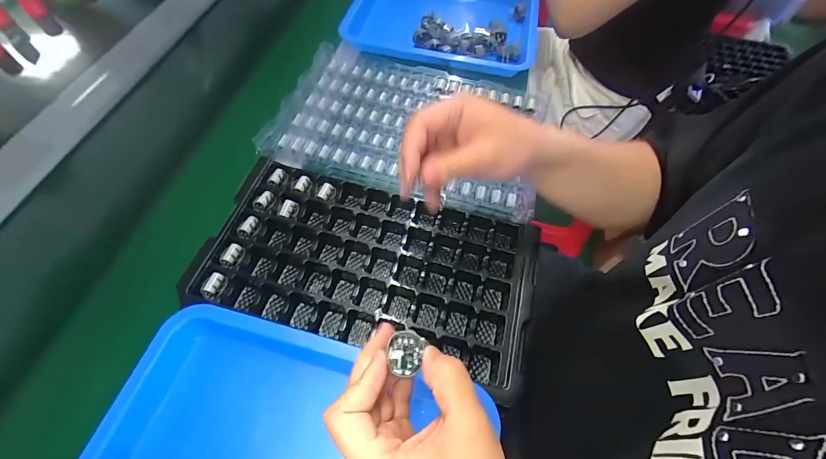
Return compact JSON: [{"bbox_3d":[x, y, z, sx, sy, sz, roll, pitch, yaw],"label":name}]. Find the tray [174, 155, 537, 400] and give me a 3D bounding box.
[{"bbox_3d":[-0.048,0.040,0.404,0.356,0.037,0.195,14,61,7],"label":"tray"}]

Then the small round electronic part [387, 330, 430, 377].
[{"bbox_3d":[-0.004,0.081,0.231,0.023,0.004,0.027,13,59,6],"label":"small round electronic part"}]

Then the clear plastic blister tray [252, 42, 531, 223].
[{"bbox_3d":[-0.011,-0.157,0.501,0.367,0.021,0.246,13,61,7],"label":"clear plastic blister tray"}]

